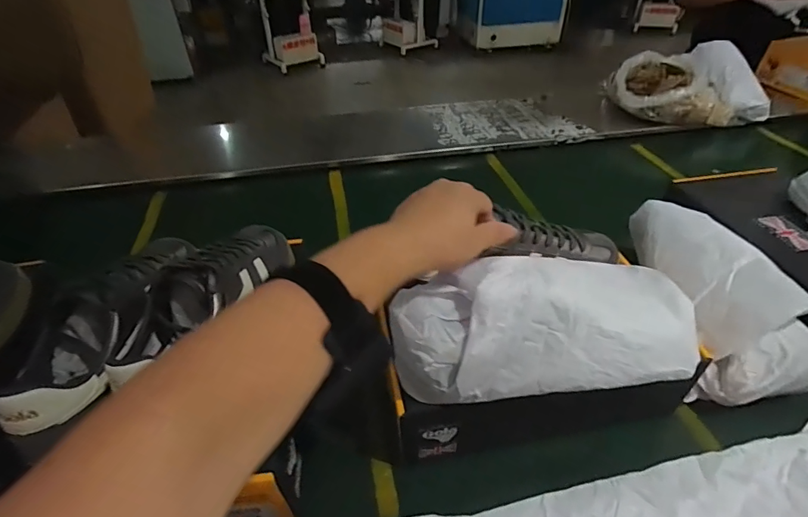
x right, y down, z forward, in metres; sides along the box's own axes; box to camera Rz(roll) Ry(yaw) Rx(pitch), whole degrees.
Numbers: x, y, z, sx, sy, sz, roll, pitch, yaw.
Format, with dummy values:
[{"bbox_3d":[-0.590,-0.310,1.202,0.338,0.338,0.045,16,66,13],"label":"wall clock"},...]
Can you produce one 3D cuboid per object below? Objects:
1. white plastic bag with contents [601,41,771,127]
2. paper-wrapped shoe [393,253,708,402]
[{"bbox_3d":[0.721,-0.449,1.114,0.357,0.127,0.237,-2,40,-2],"label":"white plastic bag with contents"},{"bbox_3d":[0.127,0.055,0.386,0.272,0.114,0.090,-5,41,-6],"label":"paper-wrapped shoe"}]

